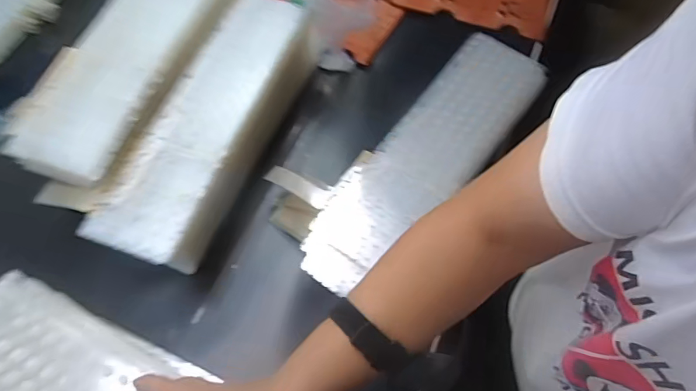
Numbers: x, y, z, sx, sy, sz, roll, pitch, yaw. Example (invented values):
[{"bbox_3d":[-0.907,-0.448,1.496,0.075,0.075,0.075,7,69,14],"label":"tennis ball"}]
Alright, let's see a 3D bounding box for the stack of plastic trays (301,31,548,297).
[{"bbox_3d":[0.112,-0.049,0.649,0.125,0.080,0.446,37,69,18],"label":"stack of plastic trays"}]

